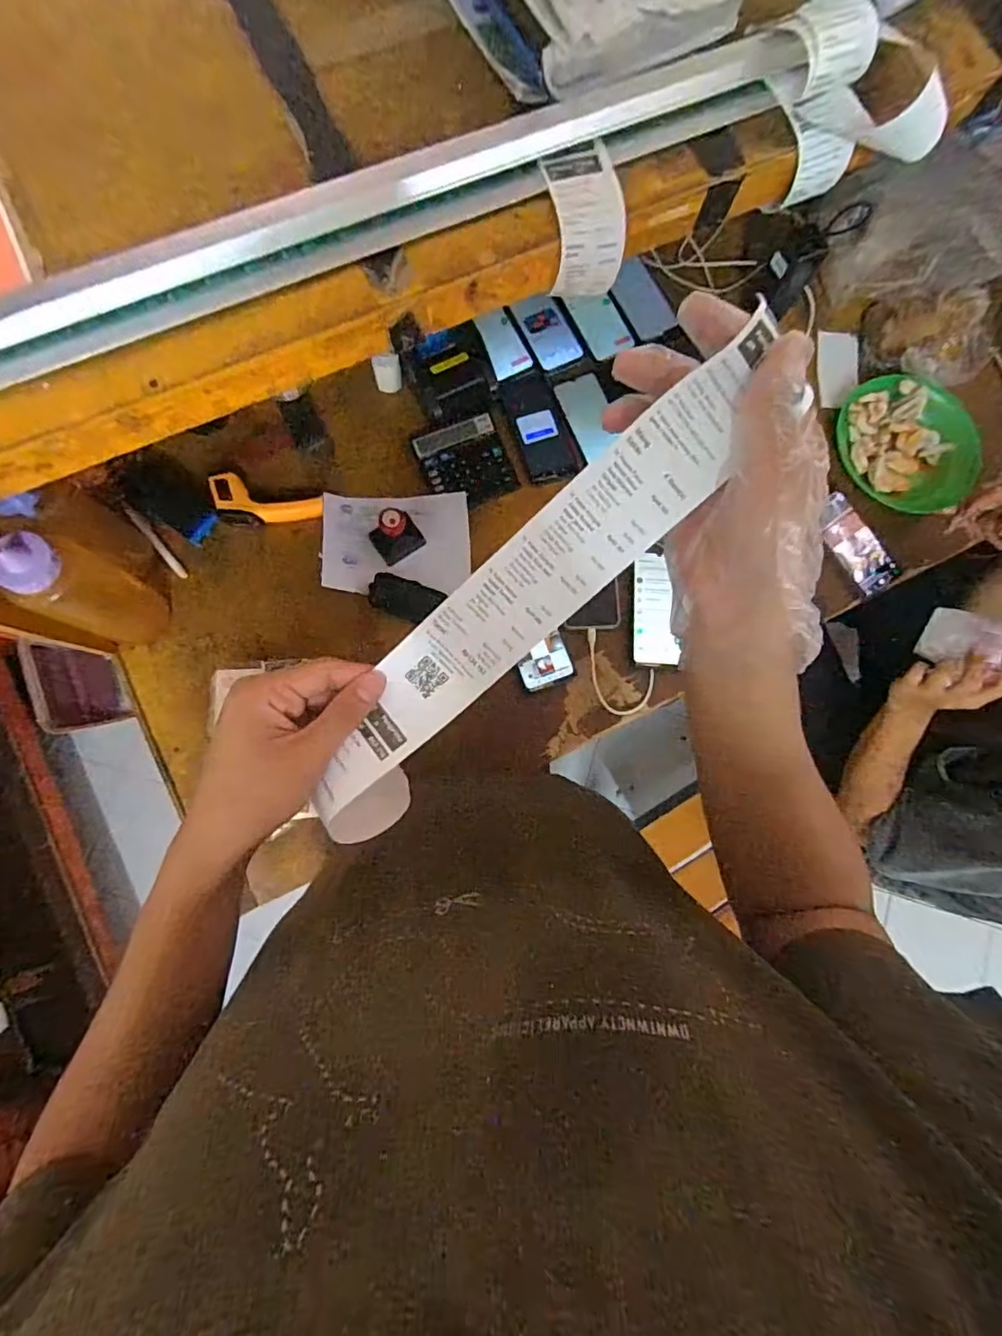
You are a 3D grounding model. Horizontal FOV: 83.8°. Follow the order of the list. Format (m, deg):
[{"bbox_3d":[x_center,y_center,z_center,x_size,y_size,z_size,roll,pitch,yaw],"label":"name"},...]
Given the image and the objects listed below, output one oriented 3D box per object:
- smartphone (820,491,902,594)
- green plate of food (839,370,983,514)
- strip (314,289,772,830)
[{"bbox_3d":[0.528,-0.187,0.830,0.065,0.015,0.153,-26,84,-6],"label":"smartphone"},{"bbox_3d":[0.605,-0.338,0.830,0.158,0.055,0.213,-33,85,-7],"label":"green plate of food"},{"bbox_3d":[0.010,-0.036,0.317,0.064,0.036,0.339,45,102,3],"label":"strip"}]

